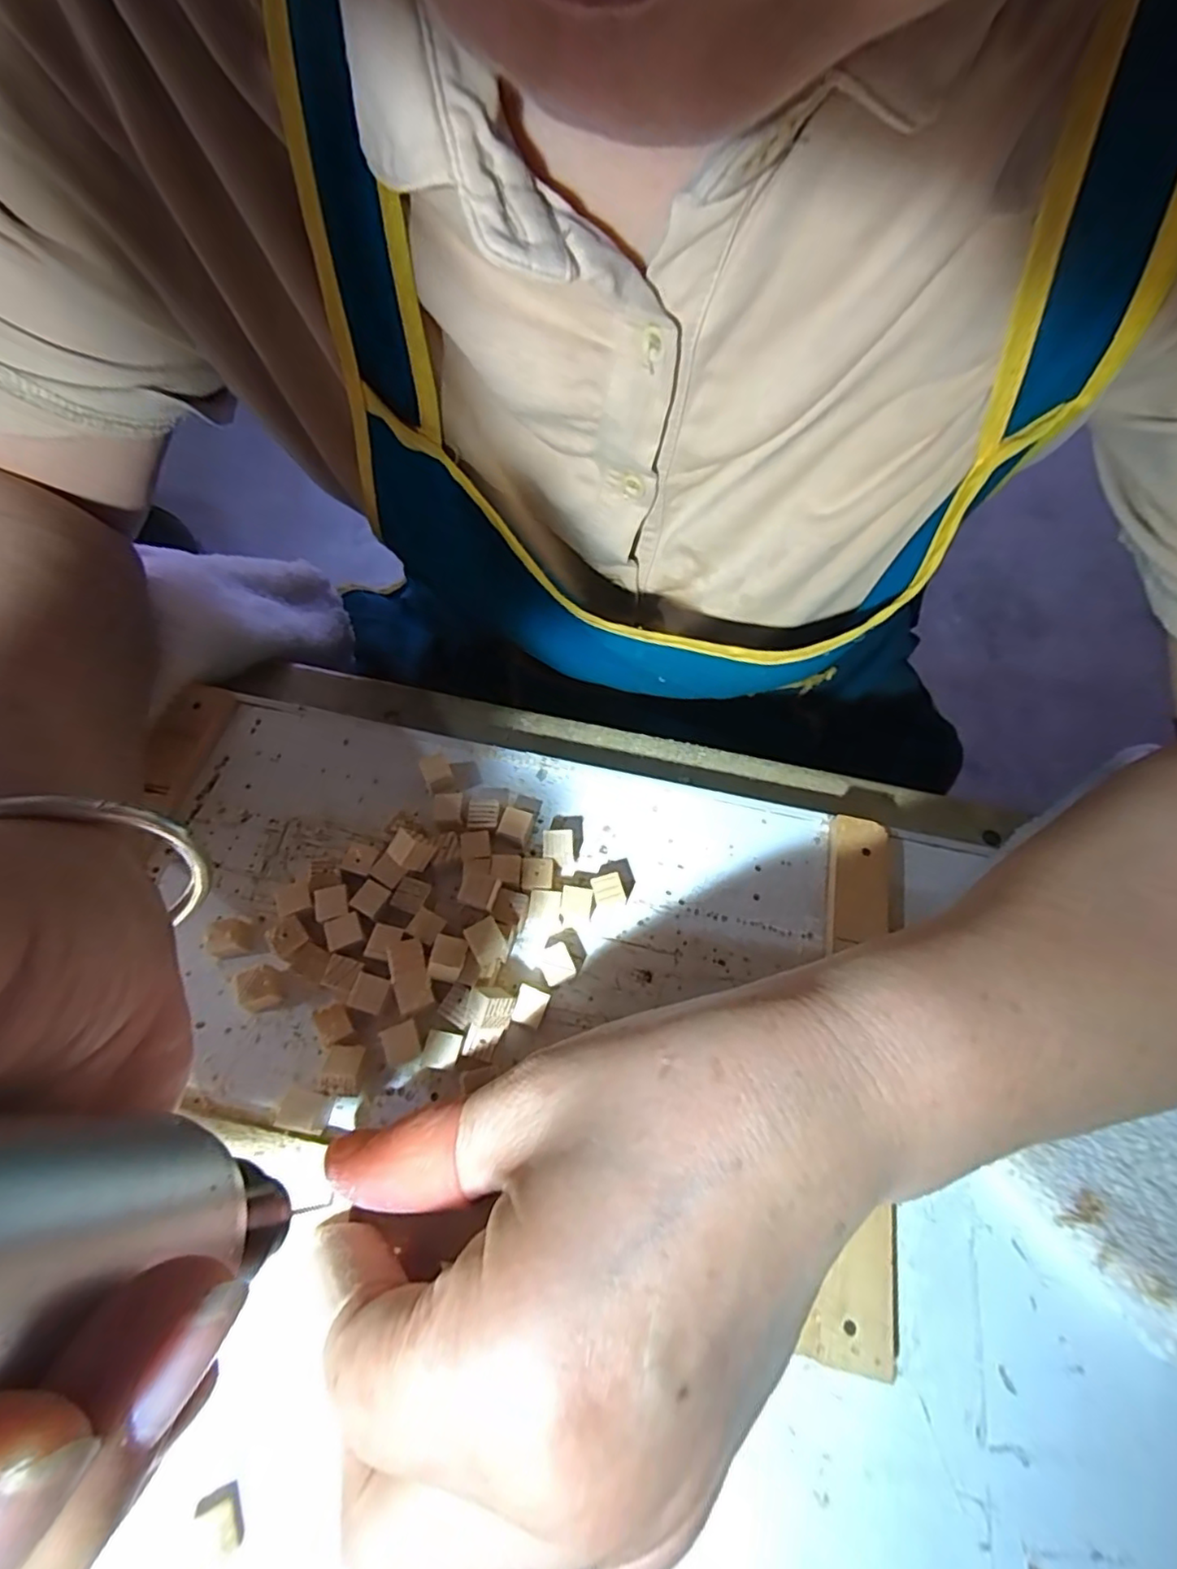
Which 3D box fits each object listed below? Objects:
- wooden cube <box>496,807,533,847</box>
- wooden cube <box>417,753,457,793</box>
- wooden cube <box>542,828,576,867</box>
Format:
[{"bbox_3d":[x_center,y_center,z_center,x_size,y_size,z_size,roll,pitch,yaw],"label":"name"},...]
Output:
[{"bbox_3d":[-0.026,0.015,0.224,0.011,0.010,0.010,15,62,6],"label":"wooden cube"},{"bbox_3d":[-0.056,-0.004,0.233,0.010,0.009,0.011,-19,64,-11],"label":"wooden cube"},{"bbox_3d":[-0.011,0.023,0.220,0.011,0.011,0.011,-7,62,-5],"label":"wooden cube"}]

